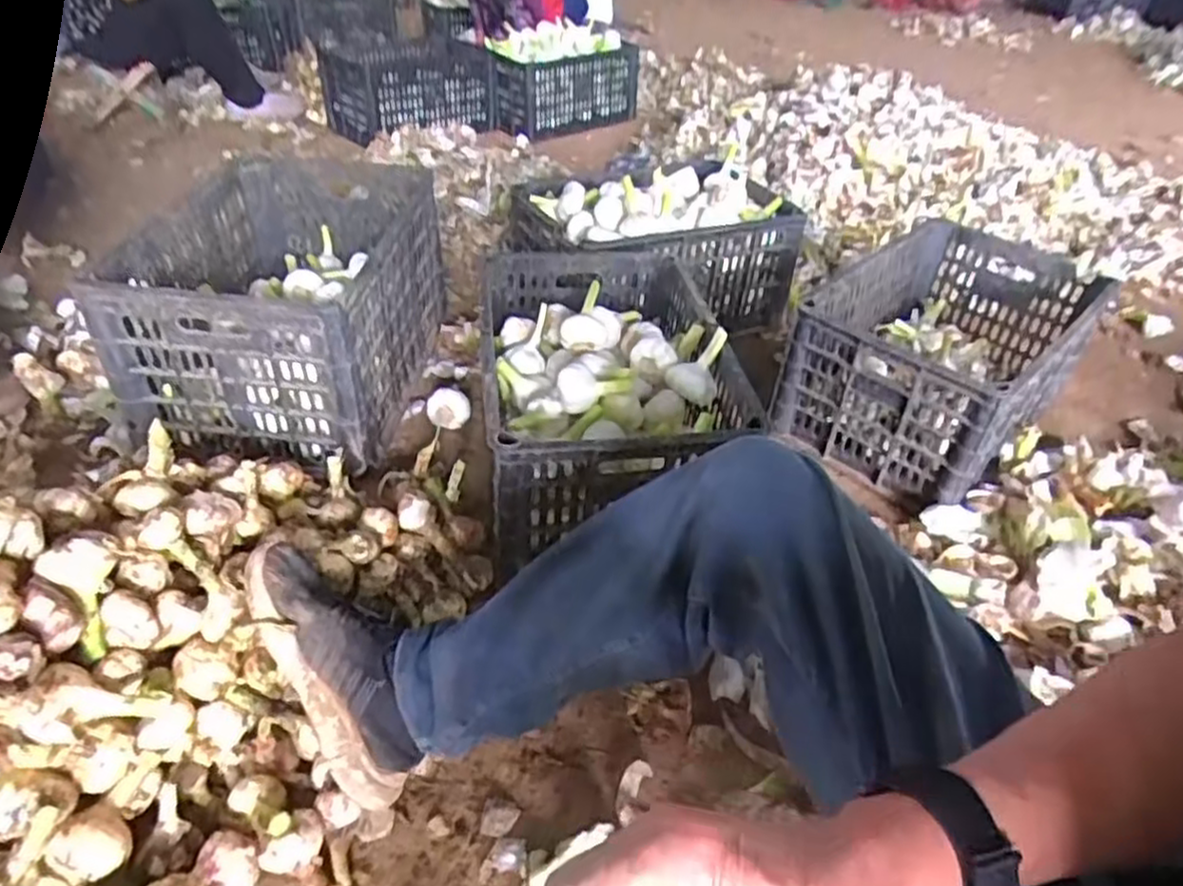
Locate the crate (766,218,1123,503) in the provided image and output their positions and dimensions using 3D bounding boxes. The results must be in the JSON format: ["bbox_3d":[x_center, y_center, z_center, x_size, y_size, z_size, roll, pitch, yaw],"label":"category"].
[{"bbox_3d":[0.544,-0.151,1.129,0.298,0.204,0.477,32,47,31],"label":"crate"}]

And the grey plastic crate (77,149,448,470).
[{"bbox_3d":[-0.436,-0.224,1.091,0.329,0.244,0.470,6,39,3],"label":"grey plastic crate"}]

